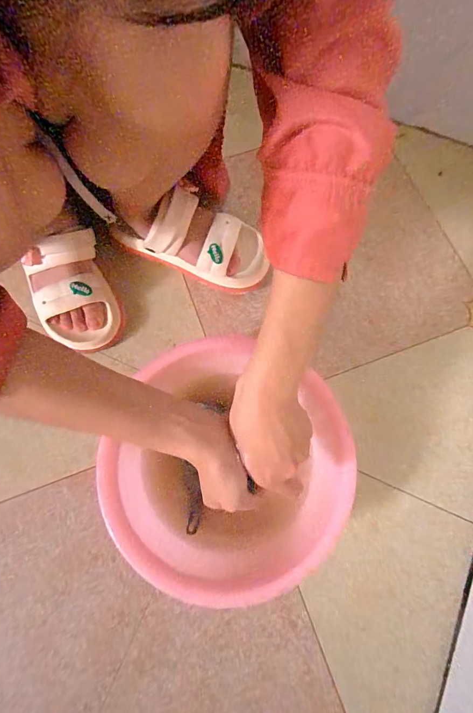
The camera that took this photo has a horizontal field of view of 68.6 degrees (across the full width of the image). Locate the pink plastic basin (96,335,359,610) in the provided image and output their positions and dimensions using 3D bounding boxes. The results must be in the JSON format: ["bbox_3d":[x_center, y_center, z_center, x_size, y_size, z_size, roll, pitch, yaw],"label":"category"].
[{"bbox_3d":[-0.010,0.134,0.431,0.265,0.104,0.263,0,76,1],"label":"pink plastic basin"}]

